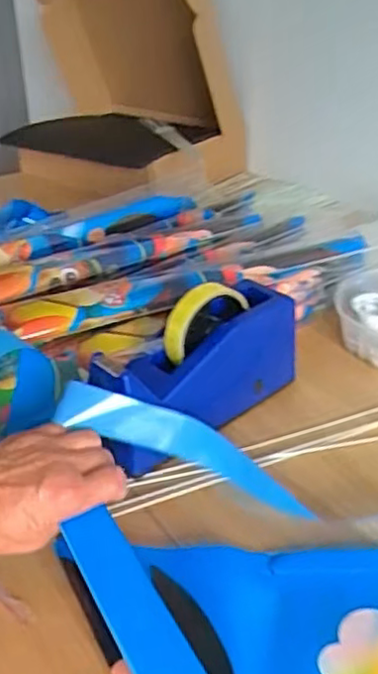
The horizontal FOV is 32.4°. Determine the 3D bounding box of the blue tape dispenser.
[{"bbox_3d":[0.004,0.023,0.571,0.079,0.119,0.199,25,40,37],"label":"blue tape dispenser"}]

